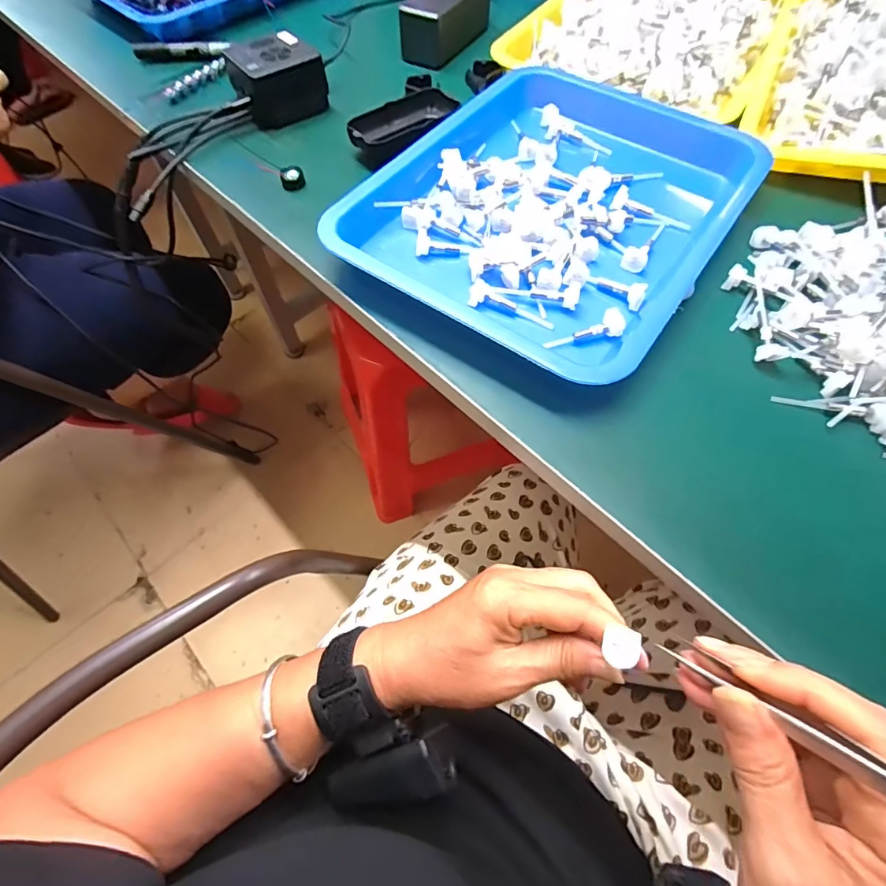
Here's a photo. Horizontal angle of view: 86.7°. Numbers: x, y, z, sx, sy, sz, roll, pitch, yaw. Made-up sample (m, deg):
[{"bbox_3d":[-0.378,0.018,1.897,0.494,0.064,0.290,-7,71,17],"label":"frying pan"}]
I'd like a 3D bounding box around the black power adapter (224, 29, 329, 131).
[{"bbox_3d":[-0.166,-0.368,0.476,0.079,0.048,0.072,-32,66,-15],"label":"black power adapter"}]

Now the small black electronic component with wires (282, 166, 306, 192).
[{"bbox_3d":[-0.138,-0.243,0.434,0.022,0.018,0.012,-22,64,-11],"label":"small black electronic component with wires"}]

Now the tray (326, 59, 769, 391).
[{"bbox_3d":[0.097,-0.206,0.396,0.264,0.033,0.335,33,67,17],"label":"tray"}]

